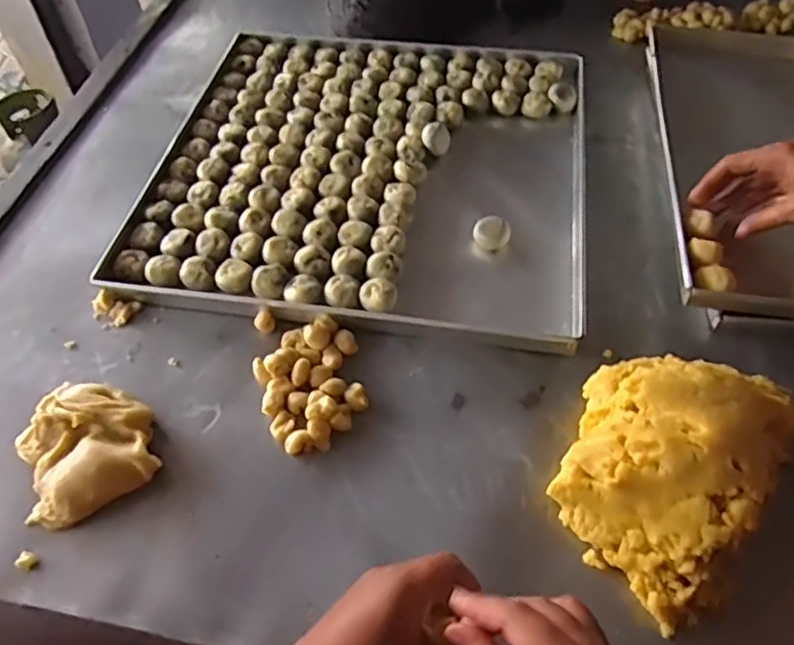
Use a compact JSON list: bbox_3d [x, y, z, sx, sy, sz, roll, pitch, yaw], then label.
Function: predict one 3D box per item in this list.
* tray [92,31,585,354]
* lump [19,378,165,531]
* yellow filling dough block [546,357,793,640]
[{"bbox_3d":[-0.029,-0.206,0.802,0.508,0.032,0.513,7,54,7],"label":"tray"},{"bbox_3d":[-0.280,0.109,0.569,0.118,0.038,0.121,-28,58,-18],"label":"lump"},{"bbox_3d":[0.224,0.104,0.518,0.164,0.080,0.218,32,61,23],"label":"yellow filling dough block"}]

